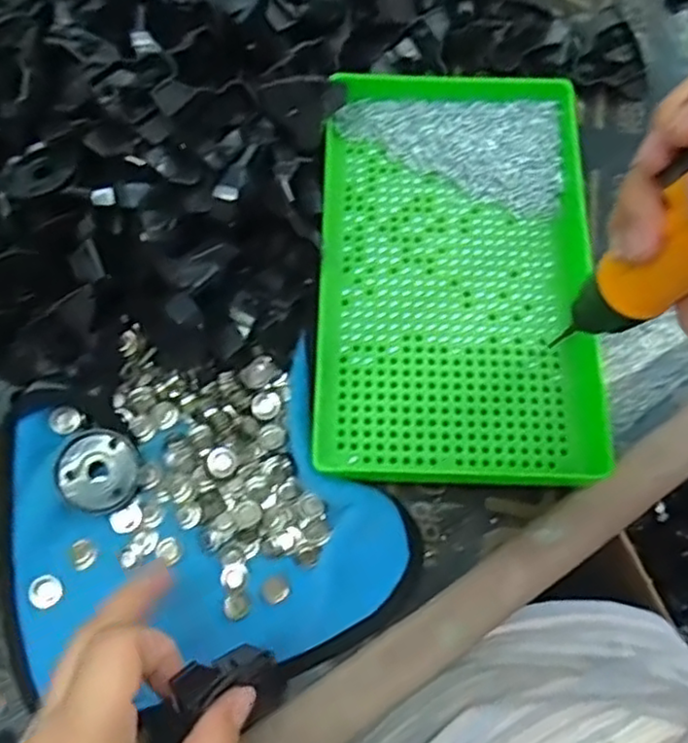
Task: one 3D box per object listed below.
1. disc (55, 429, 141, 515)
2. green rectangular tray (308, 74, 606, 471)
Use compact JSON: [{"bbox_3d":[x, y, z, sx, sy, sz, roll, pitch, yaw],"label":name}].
[{"bbox_3d":[-0.128,0.052,0.351,0.041,0.009,0.041,0,72,-1],"label":"disc"},{"bbox_3d":[0.063,-0.061,0.383,0.152,0.025,0.238,2,73,-2],"label":"green rectangular tray"}]

